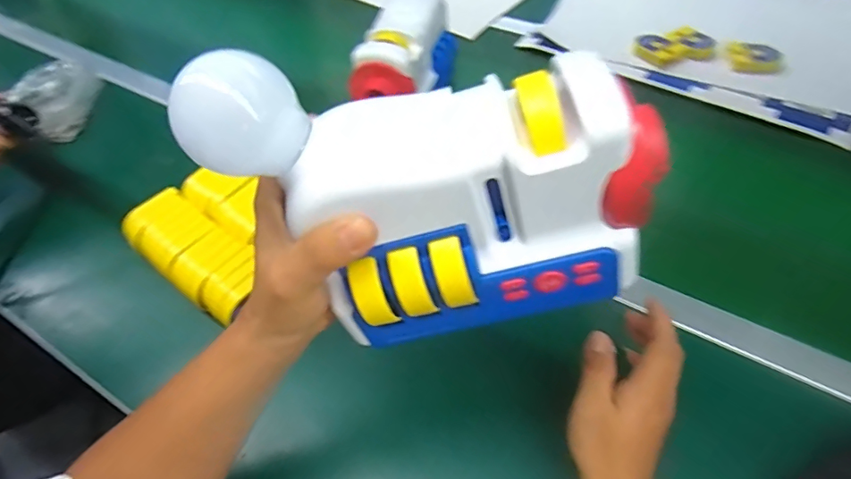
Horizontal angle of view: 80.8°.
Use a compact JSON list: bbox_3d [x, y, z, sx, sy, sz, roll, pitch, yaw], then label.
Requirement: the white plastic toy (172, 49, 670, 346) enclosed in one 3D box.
[{"bbox_3d":[0.009,-0.024,0.283,0.236,0.156,0.091,-6,50,-2],"label":"white plastic toy"}]

